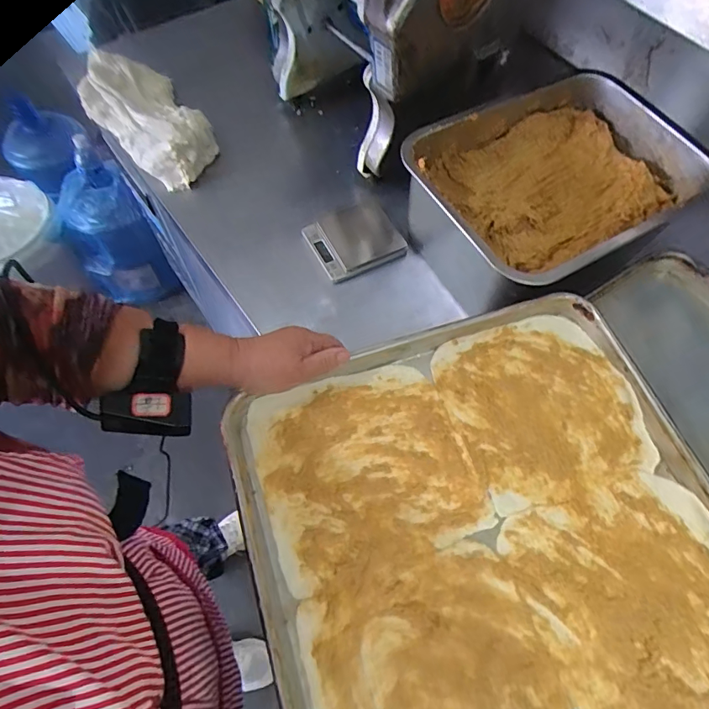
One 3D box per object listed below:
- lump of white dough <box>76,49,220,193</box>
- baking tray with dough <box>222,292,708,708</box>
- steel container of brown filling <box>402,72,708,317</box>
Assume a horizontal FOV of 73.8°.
[{"bbox_3d":[-0.327,-0.376,0.741,0.137,0.061,0.271,-38,69,-18],"label":"lump of white dough"},{"bbox_3d":[0.149,0.241,0.370,0.404,0.031,0.583,-16,64,-8],"label":"baking tray with dough"},{"bbox_3d":[0.261,-0.215,0.635,0.368,0.148,0.266,-31,69,-16],"label":"steel container of brown filling"}]

